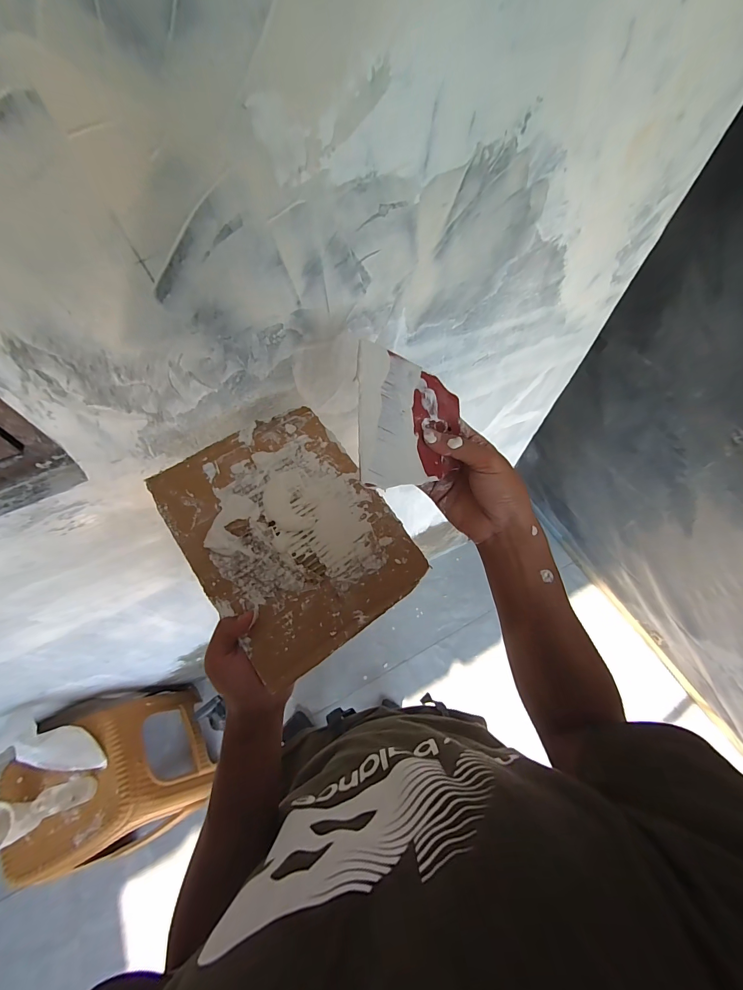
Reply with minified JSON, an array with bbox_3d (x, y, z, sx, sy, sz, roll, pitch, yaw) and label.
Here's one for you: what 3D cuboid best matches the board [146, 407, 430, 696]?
[{"bbox_3d":[-0.081,0.032,0.364,0.185,0.011,0.239,-33,77,-16],"label":"board"}]

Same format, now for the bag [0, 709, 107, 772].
[{"bbox_3d":[-0.735,0.591,0.834,0.245,0.091,0.101,42,58,-28],"label":"bag"}]

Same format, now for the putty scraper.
[{"bbox_3d":[0.036,-0.065,0.316,0.102,0.004,0.120,5,78,-27],"label":"putty scraper"}]

